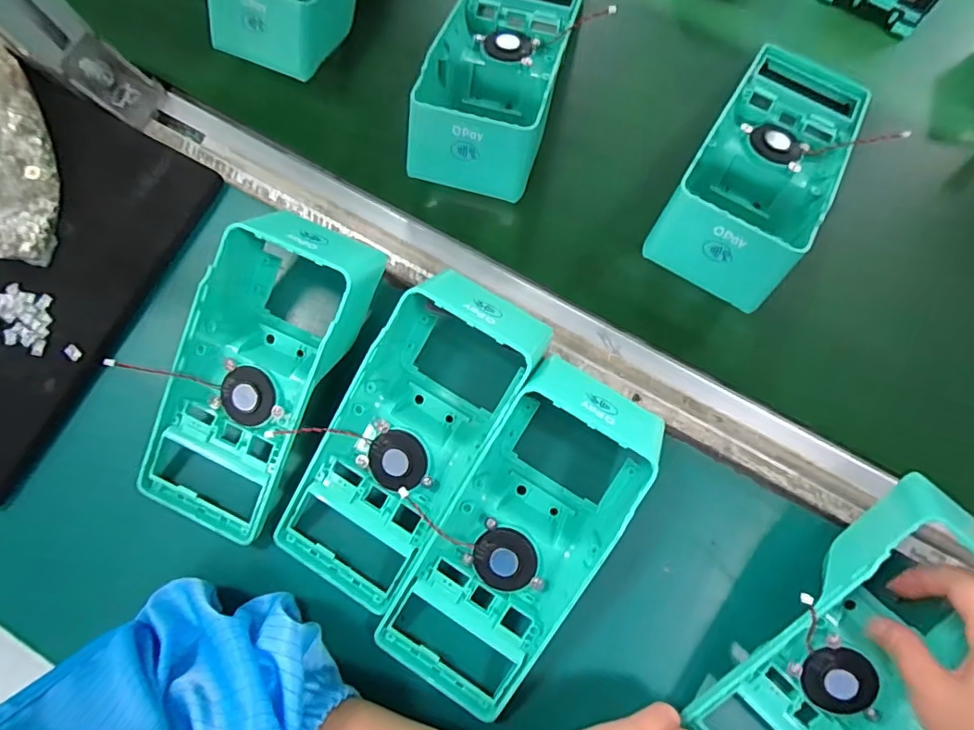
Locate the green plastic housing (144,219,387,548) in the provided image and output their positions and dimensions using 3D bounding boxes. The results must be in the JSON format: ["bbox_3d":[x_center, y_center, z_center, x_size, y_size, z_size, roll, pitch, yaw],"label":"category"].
[{"bbox_3d":[-0.136,0.003,0.308,0.082,0.062,0.189,24,78,6],"label":"green plastic housing"}]

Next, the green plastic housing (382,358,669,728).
[{"bbox_3d":[0.019,0.094,0.297,0.083,0.056,0.191,32,92,8],"label":"green plastic housing"}]

